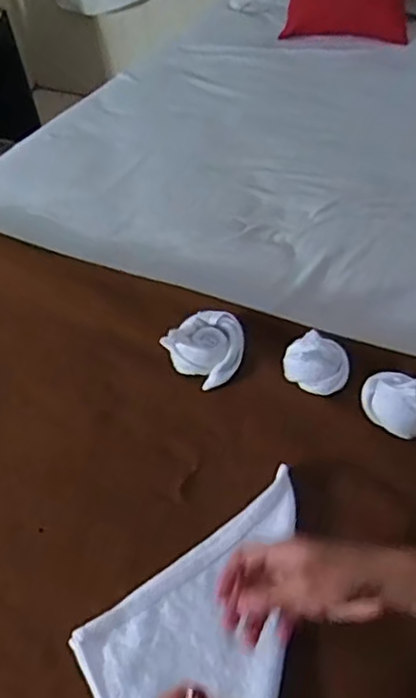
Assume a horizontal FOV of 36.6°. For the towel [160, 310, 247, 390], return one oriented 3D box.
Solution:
[{"bbox_3d":[0.003,-0.004,0.707,0.078,0.040,0.078,31,57,30],"label":"towel"}]

